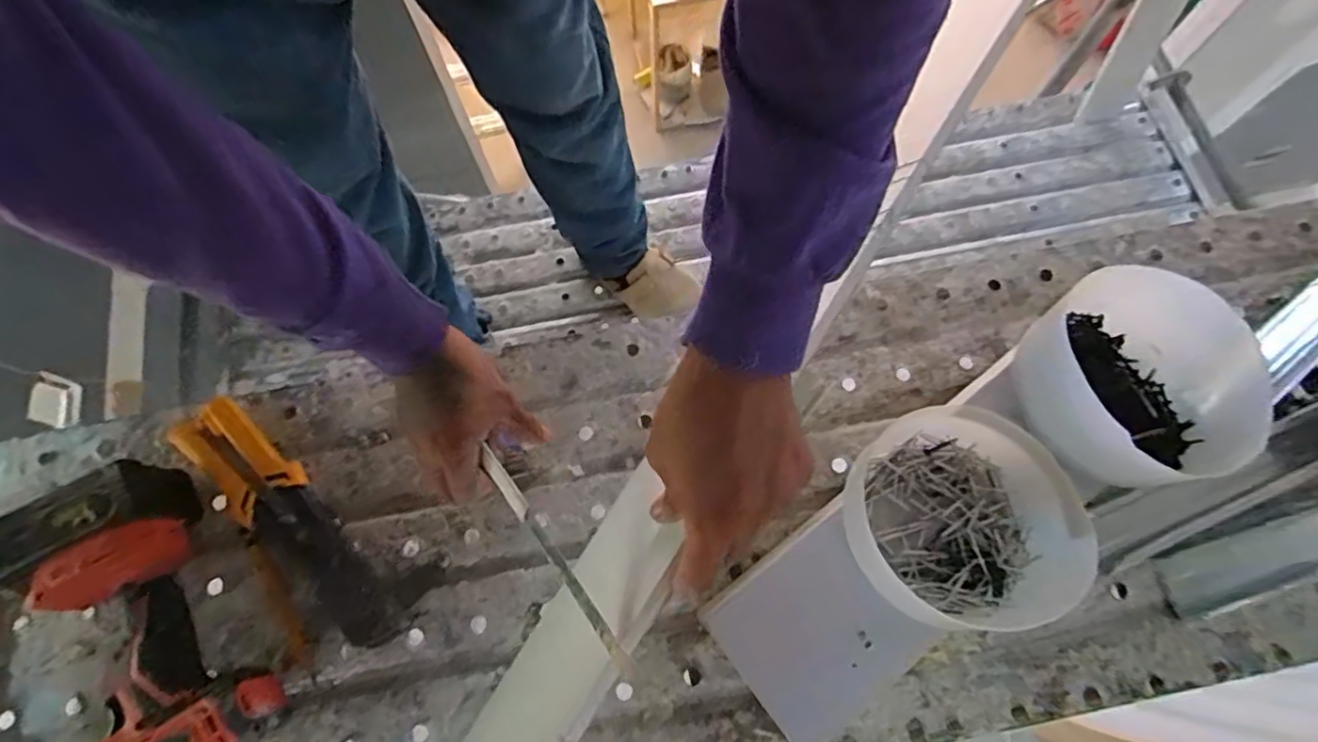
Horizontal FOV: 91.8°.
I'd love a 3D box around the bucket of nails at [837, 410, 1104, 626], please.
[{"bbox_3d":[0.214,0.110,0.480,0.145,0.096,0.156,-1,67,1],"label":"bucket of nails"}]

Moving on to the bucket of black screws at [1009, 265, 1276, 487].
[{"bbox_3d":[0.351,0.018,0.492,0.131,0.111,0.141,-1,67,1],"label":"bucket of black screws"}]

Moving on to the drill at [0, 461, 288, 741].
[{"bbox_3d":[-0.411,0.208,0.462,0.197,0.088,0.239,-32,70,-11],"label":"drill"}]

